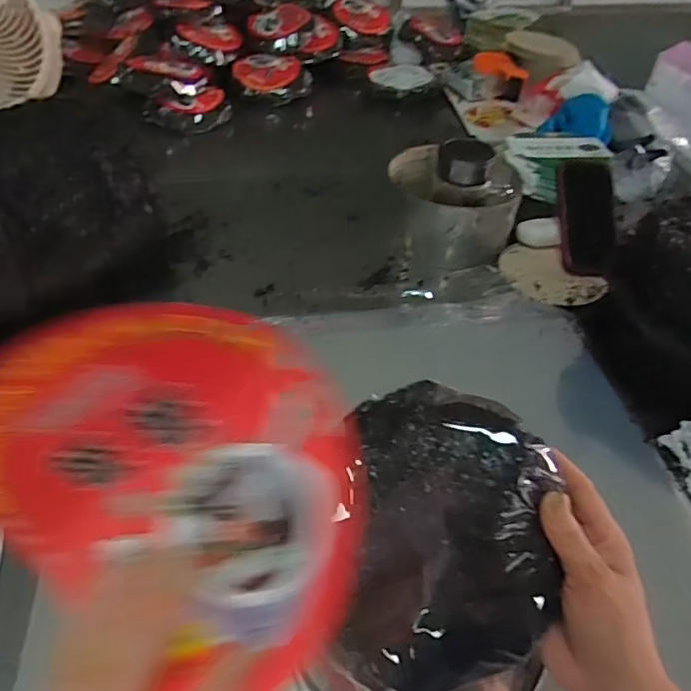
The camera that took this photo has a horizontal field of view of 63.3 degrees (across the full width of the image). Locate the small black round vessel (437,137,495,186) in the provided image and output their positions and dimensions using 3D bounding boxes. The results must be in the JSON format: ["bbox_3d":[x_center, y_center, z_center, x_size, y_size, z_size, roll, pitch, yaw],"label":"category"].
[{"bbox_3d":[0.158,-0.244,0.742,0.069,0.037,0.063,7,44,5],"label":"small black round vessel"}]

